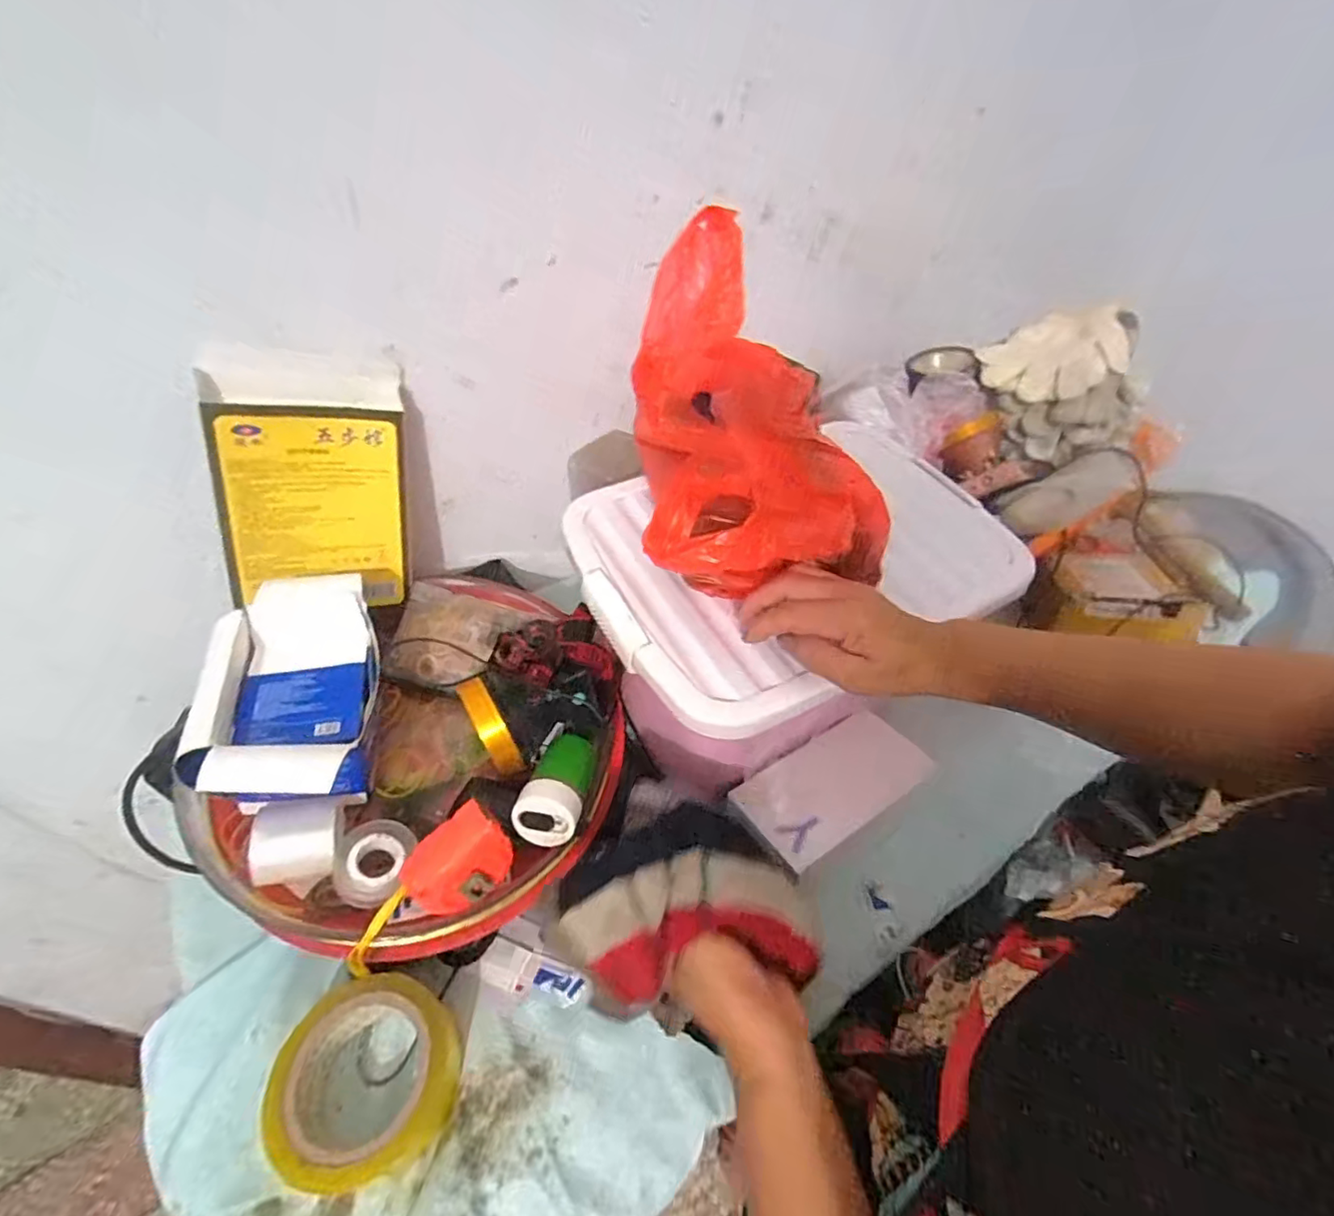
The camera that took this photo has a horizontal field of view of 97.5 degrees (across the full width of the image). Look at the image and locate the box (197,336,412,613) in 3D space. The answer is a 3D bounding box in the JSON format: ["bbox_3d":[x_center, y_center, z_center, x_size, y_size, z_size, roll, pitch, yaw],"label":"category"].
[{"bbox_3d":[-0.296,-0.106,0.490,0.136,0.204,0.032,-6,29,-36],"label":"box"}]

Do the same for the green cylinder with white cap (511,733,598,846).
[{"bbox_3d":[-0.087,0.143,0.472,0.049,0.043,0.085,6,18,4],"label":"green cylinder with white cap"}]

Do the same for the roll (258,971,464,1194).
[{"bbox_3d":[-0.199,0.312,0.387,0.106,0.051,0.102,2,47,-2],"label":"roll"}]

